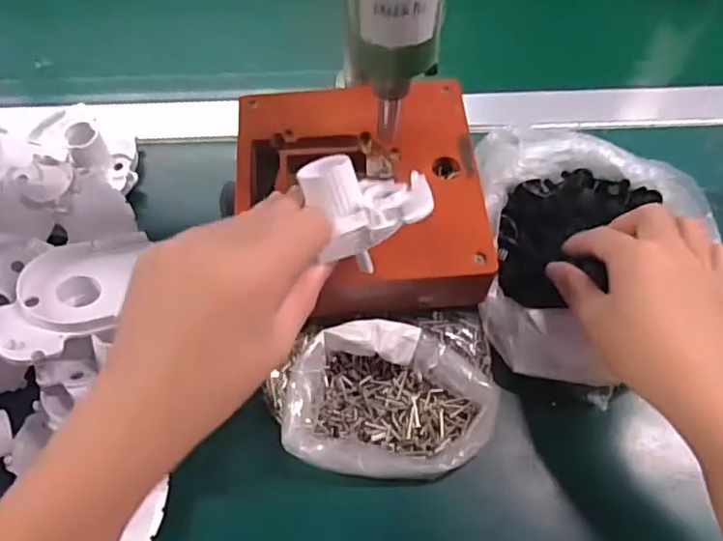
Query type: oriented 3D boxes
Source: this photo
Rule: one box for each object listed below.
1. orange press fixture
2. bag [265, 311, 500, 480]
[{"bbox_3d":[-0.002,-0.048,0.391,0.154,0.047,0.151,-8,61,-4],"label":"orange press fixture"},{"bbox_3d":[0.013,0.072,0.364,0.136,0.042,0.099,-4,61,-2],"label":"bag"}]

